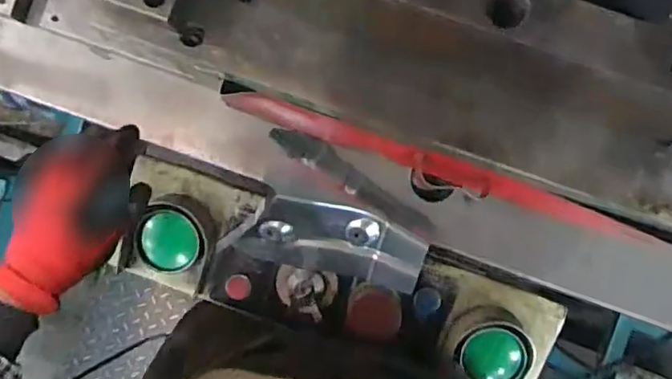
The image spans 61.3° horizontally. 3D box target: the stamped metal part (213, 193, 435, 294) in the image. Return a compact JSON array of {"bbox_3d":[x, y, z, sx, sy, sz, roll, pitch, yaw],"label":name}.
[{"bbox_3d":[-0.010,0.056,0.597,0.202,0.035,0.094,13,124,0],"label":"stamped metal part"}]

